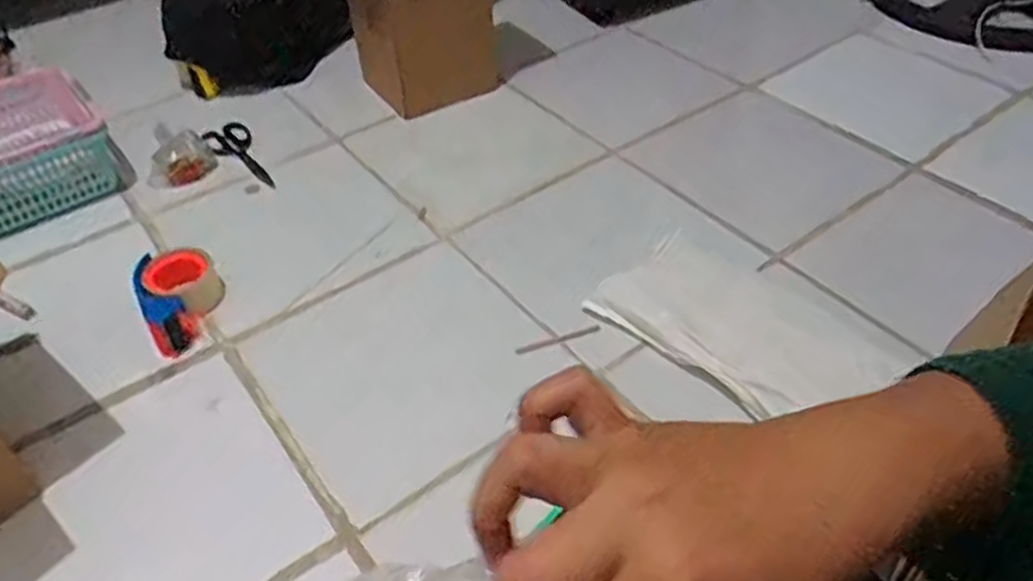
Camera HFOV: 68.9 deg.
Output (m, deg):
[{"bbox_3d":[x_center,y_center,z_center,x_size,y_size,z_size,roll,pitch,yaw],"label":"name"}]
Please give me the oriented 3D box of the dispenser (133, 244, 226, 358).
[{"bbox_3d":[-0.403,0.008,0.913,0.090,0.056,0.123,-22,47,-18],"label":"dispenser"}]

